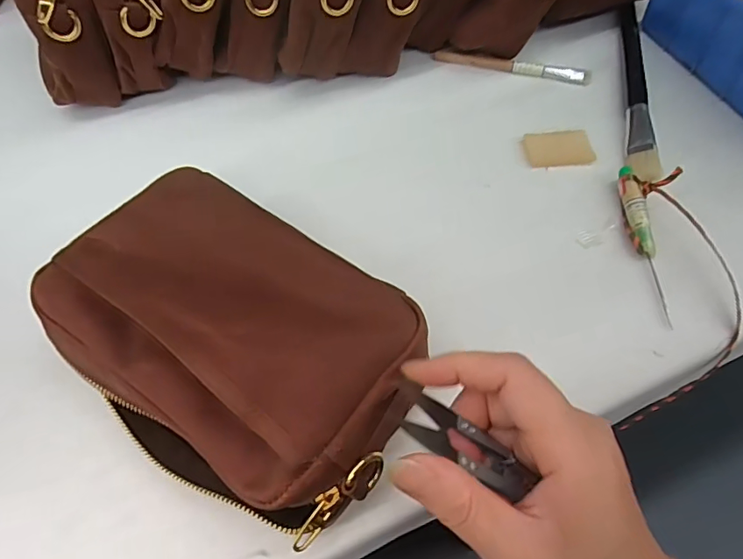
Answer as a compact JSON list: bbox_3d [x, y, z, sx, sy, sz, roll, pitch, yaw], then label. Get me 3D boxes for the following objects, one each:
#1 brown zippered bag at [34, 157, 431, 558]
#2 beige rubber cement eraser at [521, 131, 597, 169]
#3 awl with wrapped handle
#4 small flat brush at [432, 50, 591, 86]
[{"bbox_3d":[-0.073,0.030,0.257,0.190,0.076,0.123,32,65,20],"label":"brown zippered bag"},{"bbox_3d":[0.140,-0.097,0.367,0.047,0.007,0.031,-5,58,-1],"label":"beige rubber cement eraser"},{"bbox_3d":[0.173,-0.027,0.318,0.013,0.011,0.115,2,59,4],"label":"awl with wrapped handle"},{"bbox_3d":[0.117,-0.183,0.420,0.130,0.006,0.012,15,60,11],"label":"small flat brush"}]

